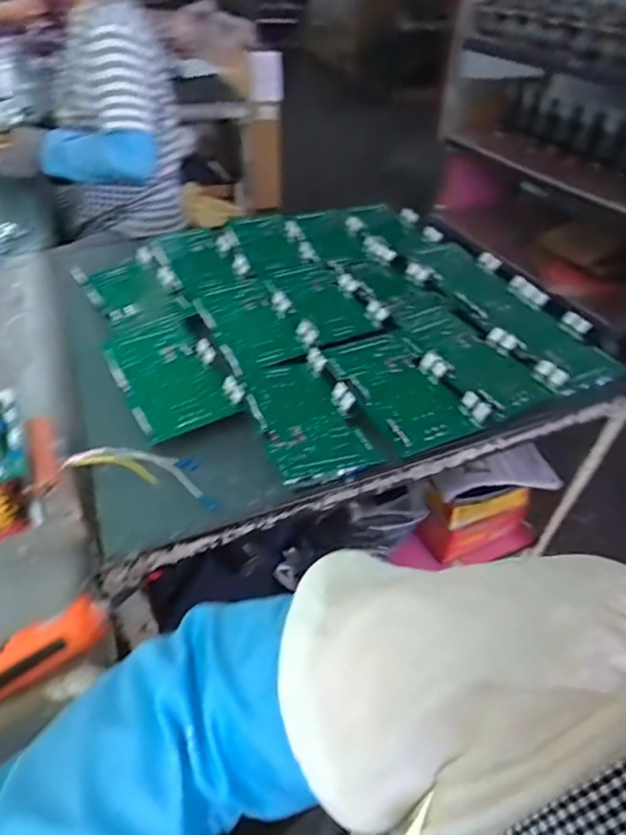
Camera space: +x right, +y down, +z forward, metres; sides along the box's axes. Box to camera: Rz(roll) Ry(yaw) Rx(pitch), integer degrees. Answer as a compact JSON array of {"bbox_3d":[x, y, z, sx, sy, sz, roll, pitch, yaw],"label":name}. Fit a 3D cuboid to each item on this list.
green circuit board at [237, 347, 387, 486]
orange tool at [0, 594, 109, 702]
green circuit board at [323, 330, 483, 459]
[{"bbox_3d":[-0.014,-0.012,0.659,0.134,0.029,0.233,-8,37,-23],"label":"green circuit board"},{"bbox_3d":[-0.232,0.192,0.420,0.115,0.023,0.043,-26,51,-26],"label":"orange tool"},{"bbox_3d":[0.121,-0.051,0.715,0.144,0.029,0.235,-12,43,-23],"label":"green circuit board"}]

